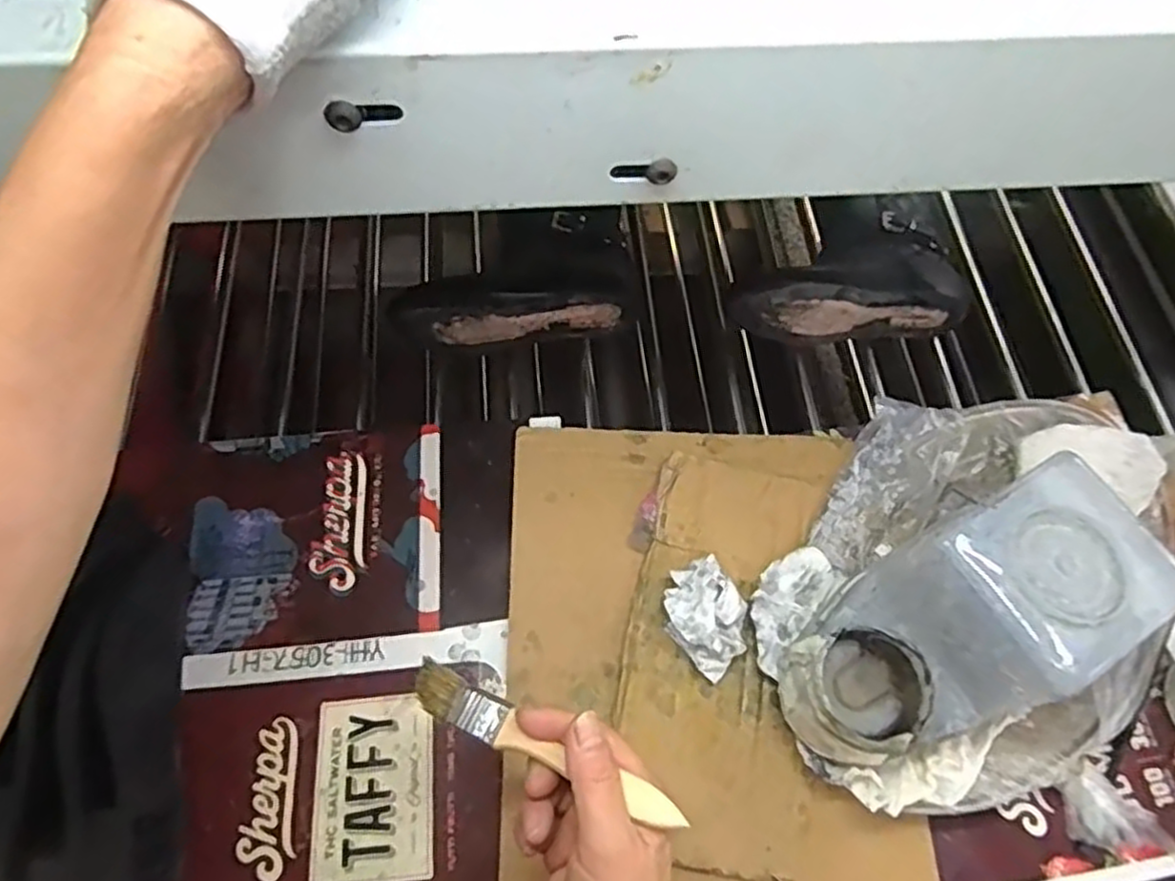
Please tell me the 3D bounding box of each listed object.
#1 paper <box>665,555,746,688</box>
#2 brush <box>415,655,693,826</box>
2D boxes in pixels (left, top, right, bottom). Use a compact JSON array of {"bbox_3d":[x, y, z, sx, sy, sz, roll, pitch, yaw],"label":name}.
[{"bbox_3d":[0.077,0.112,0.471,0.049,0.035,0.062,-39,72,-19],"label":"paper"},{"bbox_3d":[-0.023,0.148,0.358,0.148,0.008,0.022,21,64,20],"label":"brush"}]

